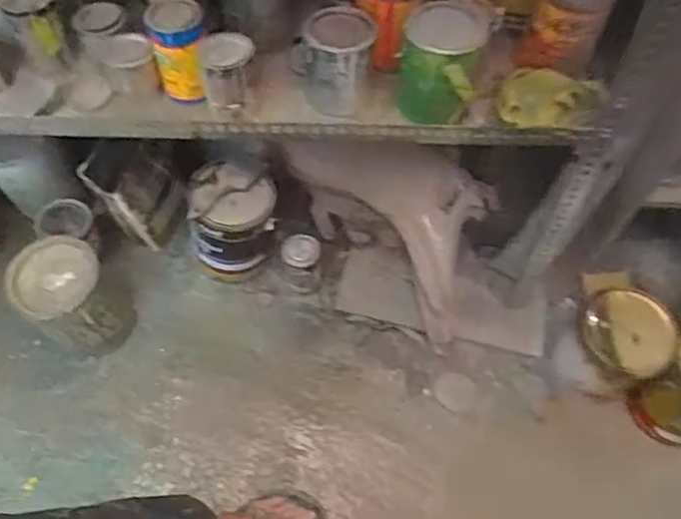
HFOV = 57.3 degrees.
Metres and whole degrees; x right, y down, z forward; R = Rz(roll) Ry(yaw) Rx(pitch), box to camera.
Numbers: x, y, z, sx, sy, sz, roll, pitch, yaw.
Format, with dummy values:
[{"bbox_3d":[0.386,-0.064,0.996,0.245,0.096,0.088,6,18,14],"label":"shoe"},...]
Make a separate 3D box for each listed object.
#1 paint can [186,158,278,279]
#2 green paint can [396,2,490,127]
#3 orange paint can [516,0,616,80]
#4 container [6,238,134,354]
[{"bbox_3d":[-0.219,-0.078,1.292,0.169,0.225,0.149,-4,58,-4],"label":"paint can"},{"bbox_3d":[0.136,-0.269,0.863,0.102,0.128,0.108,1,57,-1],"label":"green paint can"},{"bbox_3d":[0.334,-0.350,0.927,0.102,0.153,0.097,1,57,-1],"label":"orange paint can"},{"bbox_3d":[-0.531,0.094,1.246,0.156,0.245,0.188,-39,66,-23],"label":"container"}]

